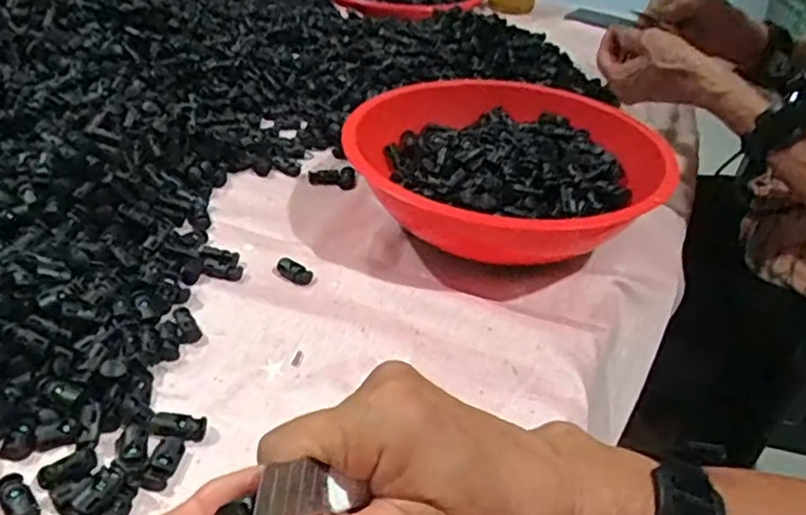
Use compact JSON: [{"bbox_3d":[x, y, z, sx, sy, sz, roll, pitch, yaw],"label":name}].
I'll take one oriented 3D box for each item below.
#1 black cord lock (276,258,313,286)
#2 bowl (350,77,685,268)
[{"bbox_3d":[-0.079,0.009,0.497,0.030,0.007,0.015,26,41,26],"label":"black cord lock"},{"bbox_3d":[0.080,-0.066,0.555,0.220,0.074,0.241,4,36,-3],"label":"bowl"}]

